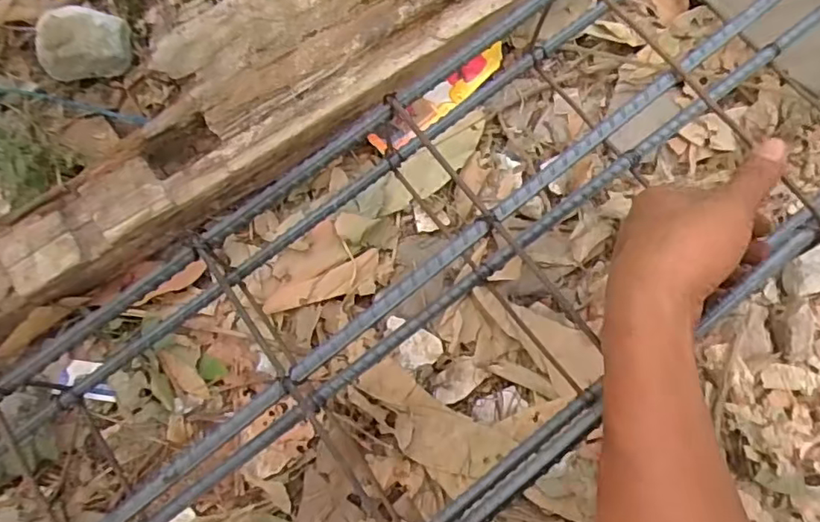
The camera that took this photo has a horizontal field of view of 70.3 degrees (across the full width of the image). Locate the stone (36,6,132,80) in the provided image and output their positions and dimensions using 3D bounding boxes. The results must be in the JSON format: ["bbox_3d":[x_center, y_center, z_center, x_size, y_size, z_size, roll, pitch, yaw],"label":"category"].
[{"bbox_3d":[-0.319,-0.215,0.573,0.075,0.047,0.060,-16,75,-3],"label":"stone"}]

